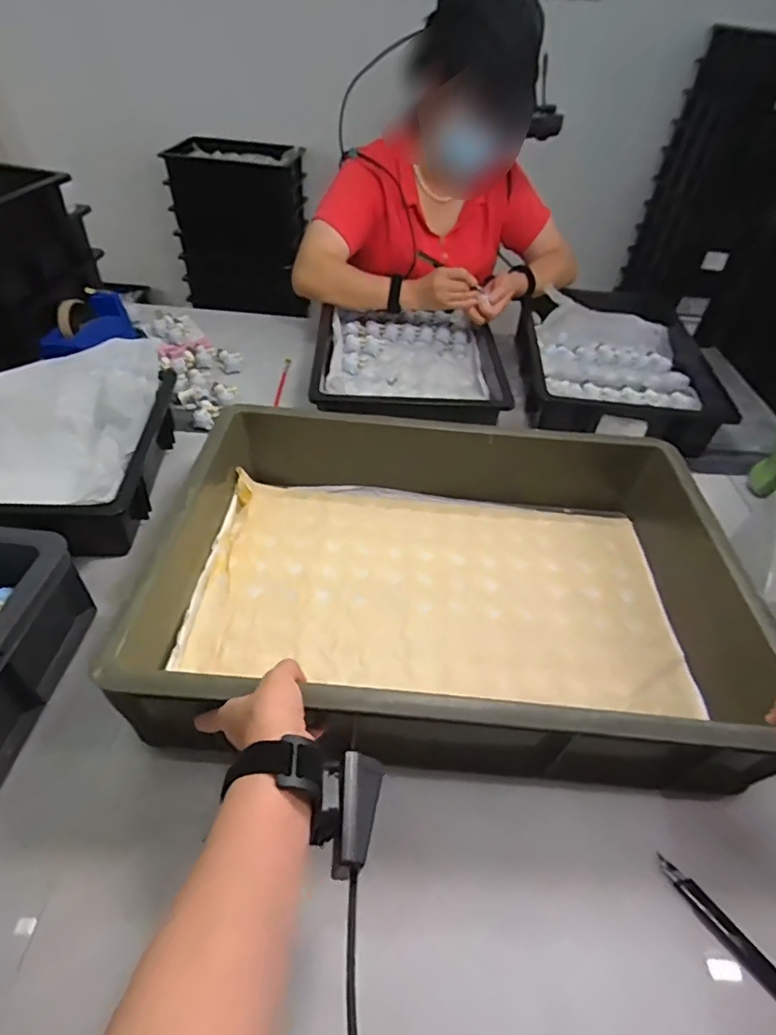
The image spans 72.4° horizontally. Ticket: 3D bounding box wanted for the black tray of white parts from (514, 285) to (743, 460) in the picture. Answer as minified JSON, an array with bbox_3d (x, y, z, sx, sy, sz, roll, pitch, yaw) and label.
[{"bbox_3d":[0.405,-0.275,0.970,0.309,0.080,0.384,5,48,1],"label":"black tray of white parts"}]

